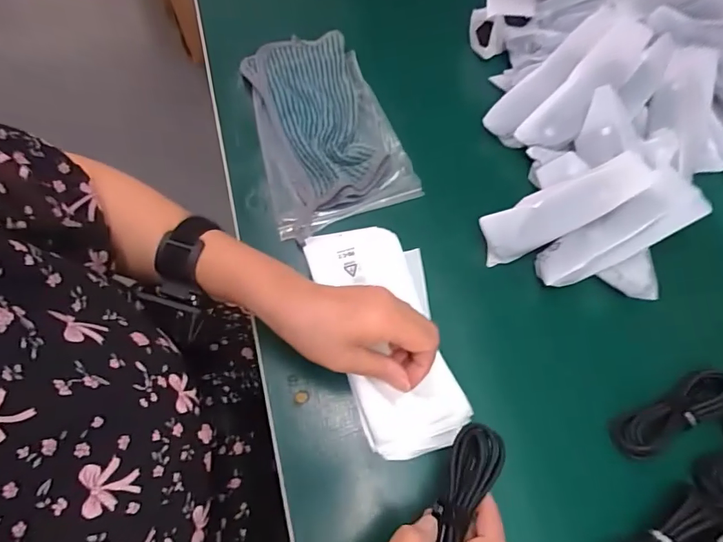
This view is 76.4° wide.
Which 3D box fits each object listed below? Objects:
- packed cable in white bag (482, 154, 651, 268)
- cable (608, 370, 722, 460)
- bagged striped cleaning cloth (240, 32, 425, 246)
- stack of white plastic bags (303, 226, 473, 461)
[{"bbox_3d":[0.188,-0.060,0.419,0.171,0.042,0.053,-26,70,6],"label":"packed cable in white bag"},{"bbox_3d":[0.257,0.118,0.378,0.104,0.023,0.032,-24,70,-11],"label":"cable"},{"bbox_3d":[-0.042,-0.154,0.487,0.142,0.026,0.230,-17,69,-9],"label":"bagged striped cleaning cloth"},{"bbox_3d":[0.022,0.055,0.395,0.099,0.032,0.197,-13,72,-7],"label":"stack of white plastic bags"}]

